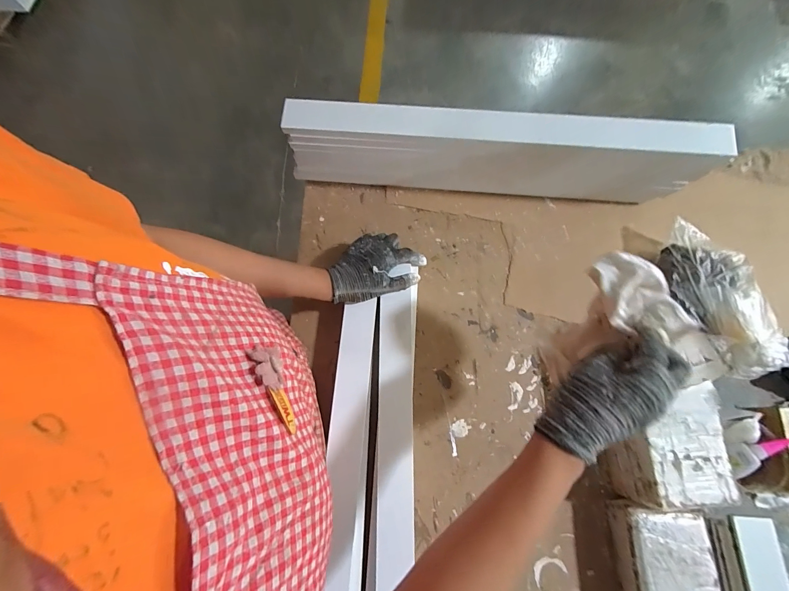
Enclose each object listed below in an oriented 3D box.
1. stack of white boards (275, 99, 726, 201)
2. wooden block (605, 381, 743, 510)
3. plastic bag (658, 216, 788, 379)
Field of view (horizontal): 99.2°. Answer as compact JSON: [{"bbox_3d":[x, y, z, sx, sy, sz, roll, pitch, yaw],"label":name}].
[{"bbox_3d":[0.151,-0.220,0.557,0.642,0.174,0.050,5,73,1],"label":"stack of white boards"},{"bbox_3d":[0.371,0.208,0.470,0.115,0.099,0.140,-7,73,-3],"label":"wooden block"},{"bbox_3d":[0.504,0.003,0.521,0.107,0.050,0.244,-17,74,-6],"label":"plastic bag"}]

